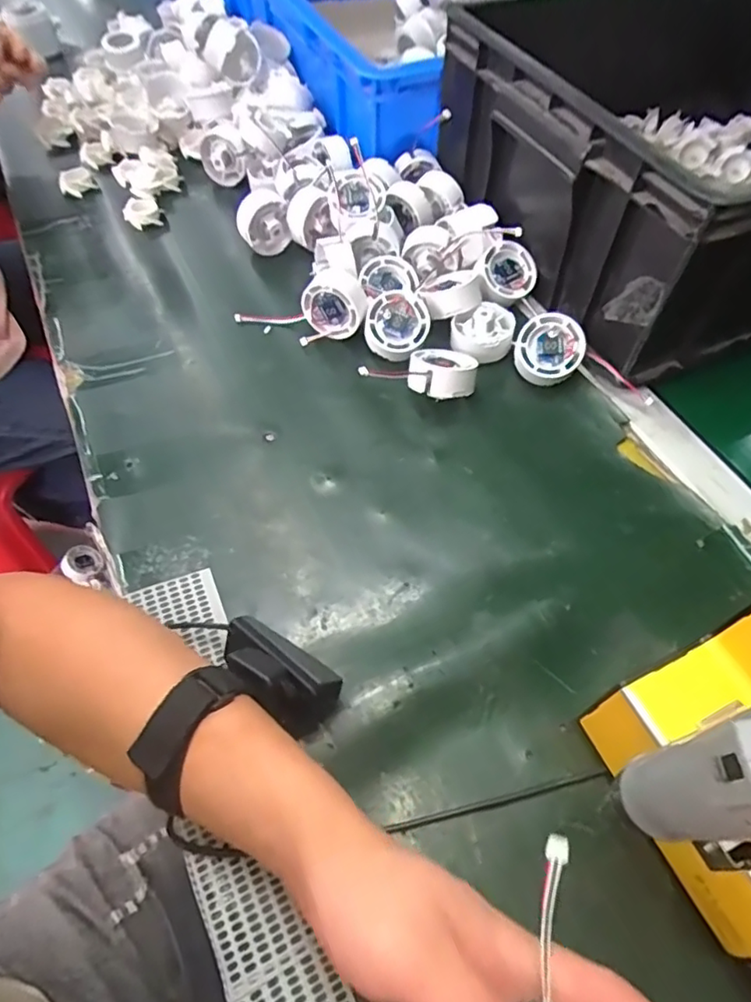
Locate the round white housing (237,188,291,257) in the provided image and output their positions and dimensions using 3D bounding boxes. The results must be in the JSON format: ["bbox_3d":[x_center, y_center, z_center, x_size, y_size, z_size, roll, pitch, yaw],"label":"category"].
[{"bbox_3d":[-0.111,-0.273,0.573,0.049,0.055,0.029,-13,59,-8],"label":"round white housing"}]

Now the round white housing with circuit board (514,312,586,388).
[{"bbox_3d":[0.146,-0.128,0.489,0.056,0.017,0.056,0,91,13],"label":"round white housing with circuit board"}]

